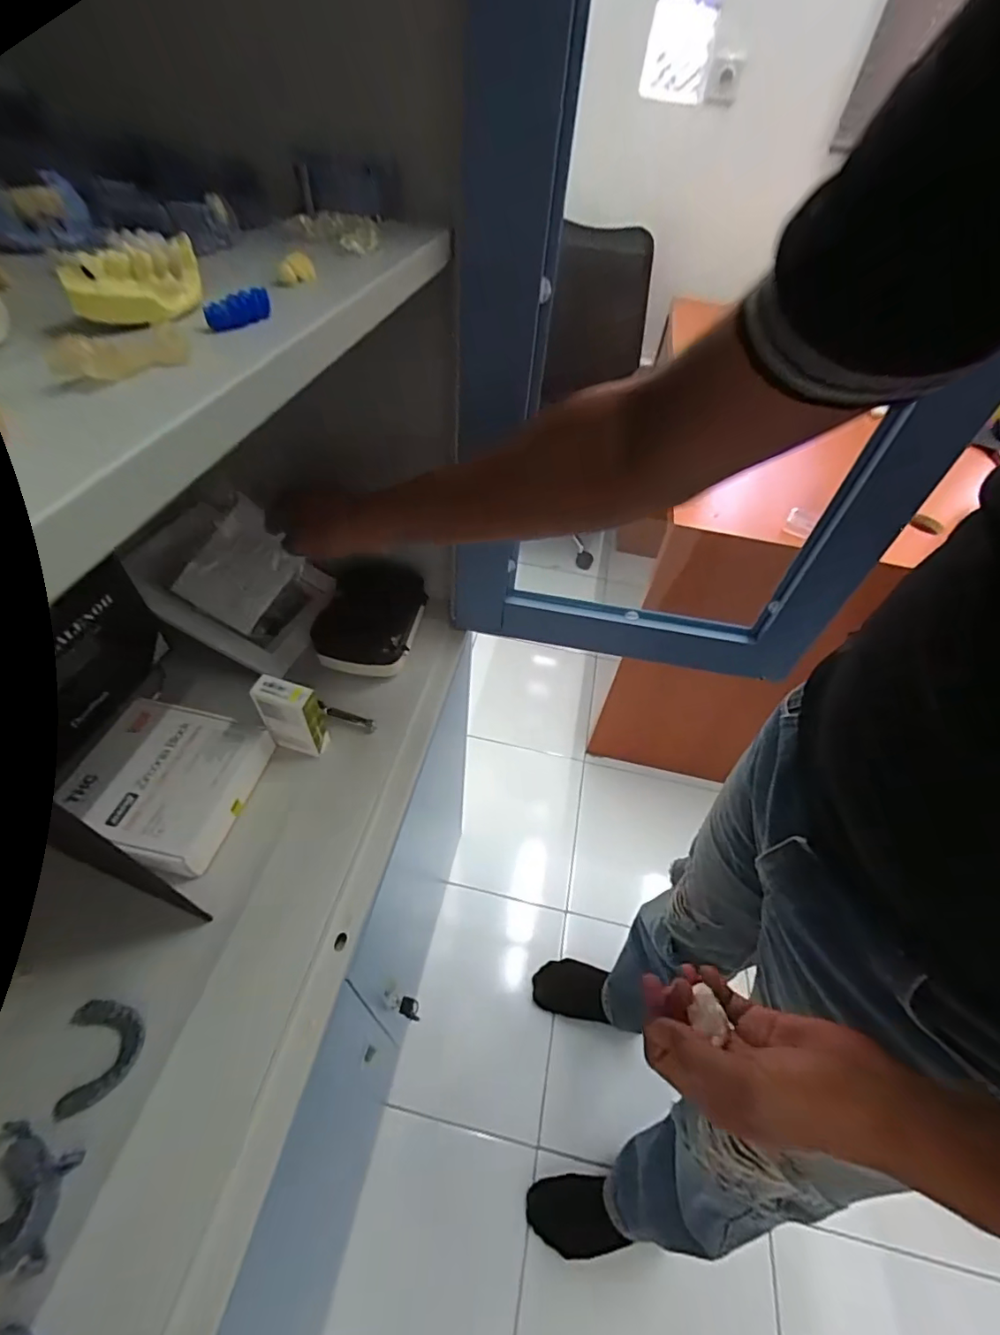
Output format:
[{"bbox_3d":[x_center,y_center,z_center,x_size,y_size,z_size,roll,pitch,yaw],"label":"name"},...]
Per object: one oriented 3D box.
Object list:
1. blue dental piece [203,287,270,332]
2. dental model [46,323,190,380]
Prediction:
[{"bbox_3d":[-0.112,-0.156,0.226,0.011,0.011,0.030,28,51,20],"label":"blue dental piece"},{"bbox_3d":[-0.134,-0.112,0.186,0.009,0.013,0.046,29,52,21],"label":"dental model"}]

